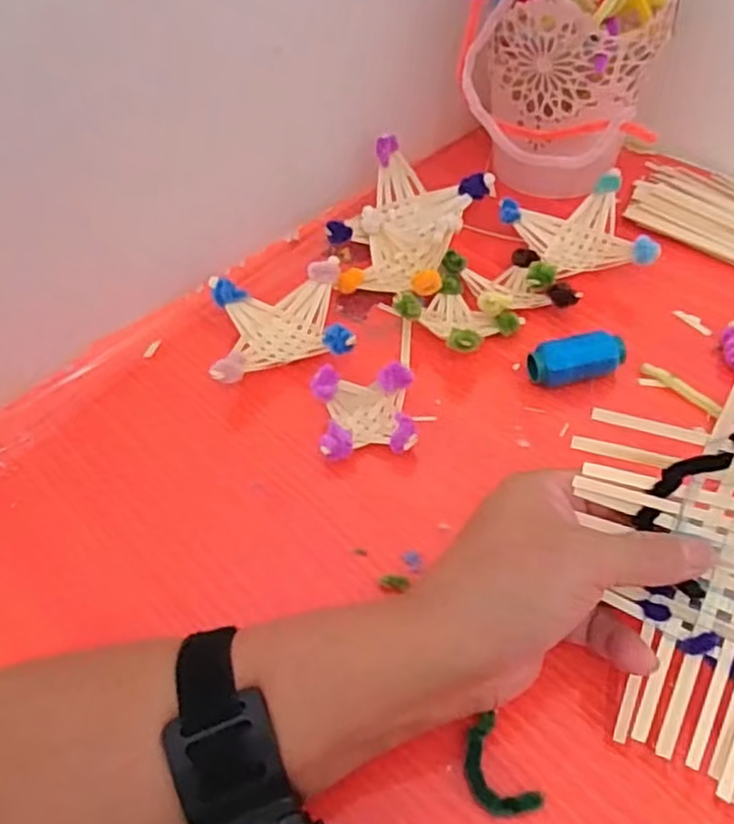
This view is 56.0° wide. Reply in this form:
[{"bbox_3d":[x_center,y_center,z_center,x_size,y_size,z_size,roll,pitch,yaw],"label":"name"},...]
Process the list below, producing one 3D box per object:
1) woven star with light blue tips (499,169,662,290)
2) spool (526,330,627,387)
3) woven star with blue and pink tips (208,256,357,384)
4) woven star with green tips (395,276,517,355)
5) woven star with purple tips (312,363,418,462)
[{"bbox_3d":[0.141,-0.121,0.469,0.080,0.032,0.082,-9,52,-3],"label":"woven star with light blue tips"},{"bbox_3d":[0.123,-0.028,0.408,0.057,0.024,0.023,-12,52,-5],"label":"spool"},{"bbox_3d":[-0.053,-0.052,0.433,0.081,0.034,0.080,-10,52,-4],"label":"woven star with blue and pink tips"},{"bbox_3d":[0.056,-0.060,0.435,0.061,0.030,0.059,36,62,28],"label":"woven star with green tips"},{"bbox_3d":[-0.001,0.001,0.390,0.053,0.030,0.050,-6,52,0],"label":"woven star with purple tips"}]

